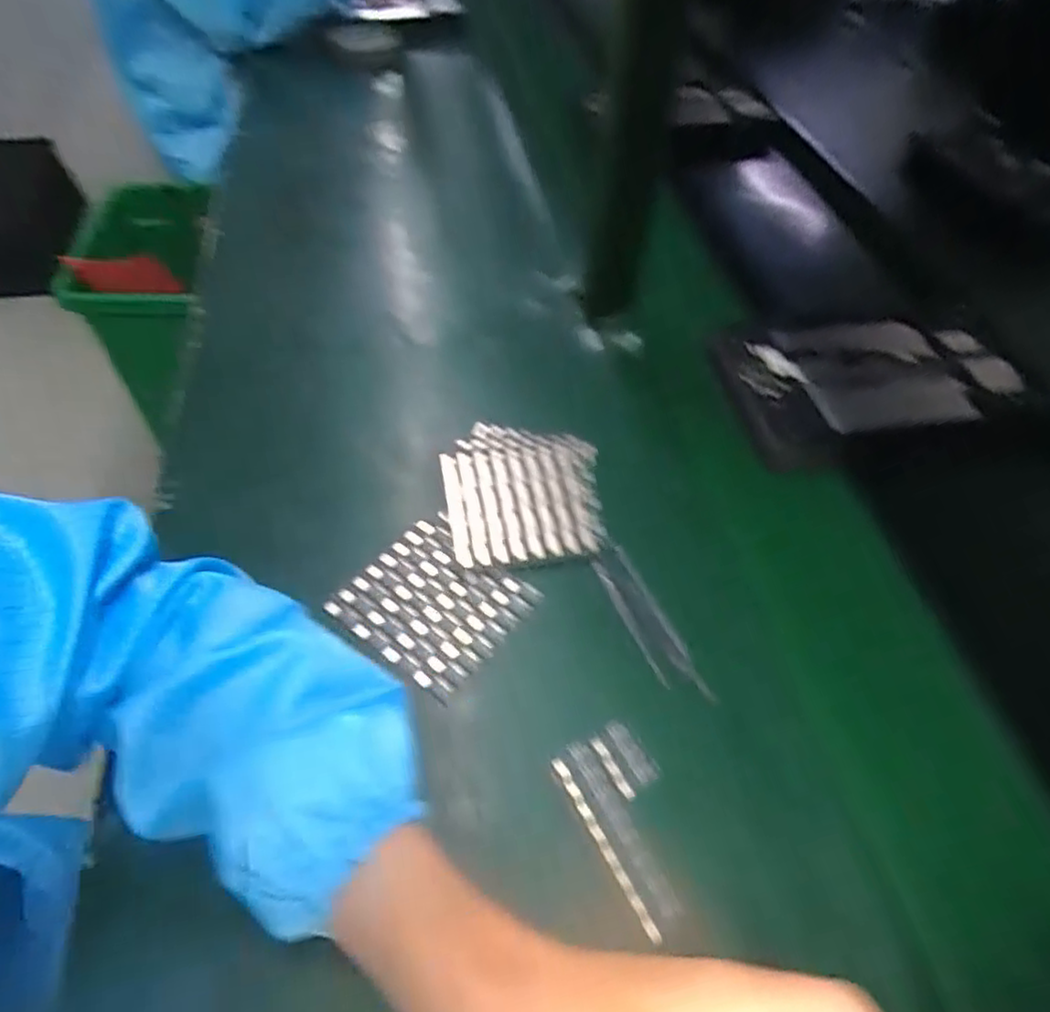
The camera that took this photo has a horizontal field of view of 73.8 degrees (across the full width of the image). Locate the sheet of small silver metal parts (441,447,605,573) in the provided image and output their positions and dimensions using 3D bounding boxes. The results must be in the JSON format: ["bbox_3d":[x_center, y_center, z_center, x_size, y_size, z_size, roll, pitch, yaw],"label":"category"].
[{"bbox_3d":[-0.002,-0.003,0.501,0.107,0.007,0.102,-4,54,-7],"label":"sheet of small silver metal parts"}]

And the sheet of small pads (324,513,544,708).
[{"bbox_3d":[-0.058,0.061,0.449,0.102,0.008,0.099,33,58,19],"label":"sheet of small pads"}]

